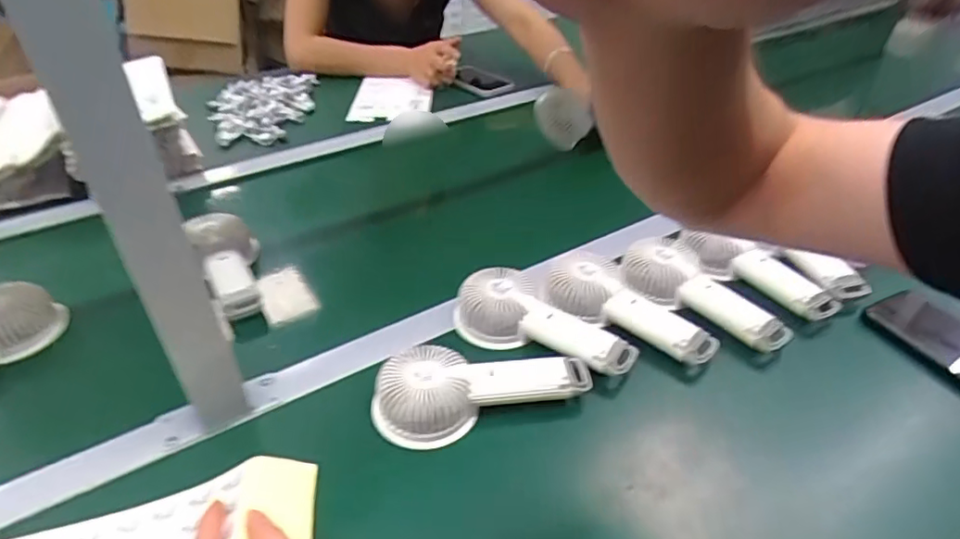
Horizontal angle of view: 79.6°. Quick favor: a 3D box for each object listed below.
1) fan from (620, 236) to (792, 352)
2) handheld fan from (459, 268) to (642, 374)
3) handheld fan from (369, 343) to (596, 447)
[{"bbox_3d":[0.228,0.020,0.591,0.173,0.034,0.085,24,44,26],"label":"fan"},{"bbox_3d":[0.063,0.050,0.556,0.176,0.040,0.082,16,41,18],"label":"handheld fan"},{"bbox_3d":[0.003,0.100,0.486,0.180,0.042,0.067,-5,39,-7],"label":"handheld fan"}]

